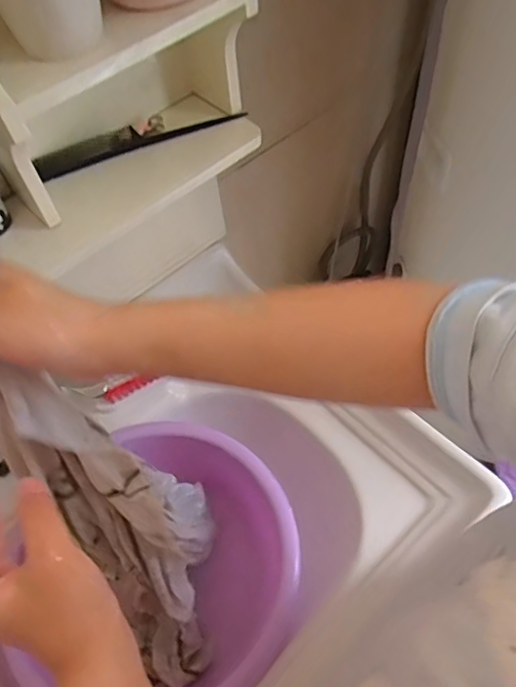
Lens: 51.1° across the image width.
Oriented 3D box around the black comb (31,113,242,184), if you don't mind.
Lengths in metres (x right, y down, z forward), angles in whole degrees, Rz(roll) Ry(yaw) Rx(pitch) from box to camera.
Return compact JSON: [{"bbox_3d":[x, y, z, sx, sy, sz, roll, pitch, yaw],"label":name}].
[{"bbox_3d":[-0.113,-0.195,0.516,0.197,0.023,0.012,-19,58,-8],"label":"black comb"}]

